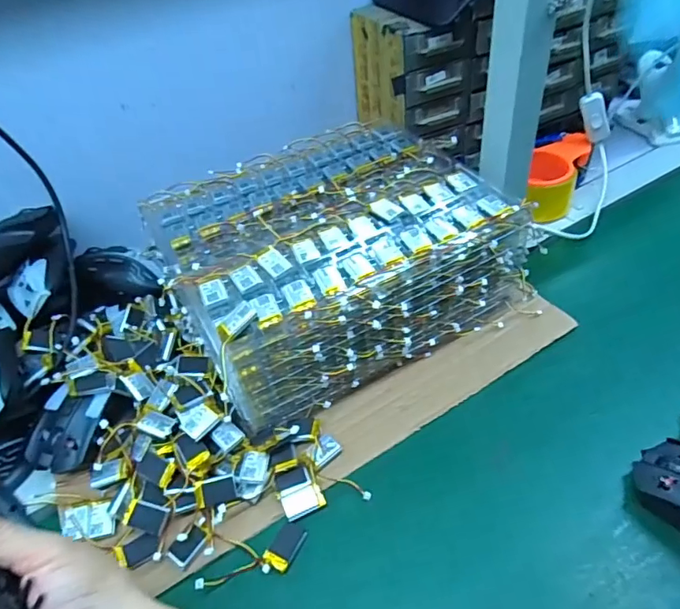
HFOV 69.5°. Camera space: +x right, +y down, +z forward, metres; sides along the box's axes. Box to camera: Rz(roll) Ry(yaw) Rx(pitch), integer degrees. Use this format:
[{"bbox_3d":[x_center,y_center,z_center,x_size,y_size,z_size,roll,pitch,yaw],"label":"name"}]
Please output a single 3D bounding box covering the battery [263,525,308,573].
[{"bbox_3d":[-0.041,0.179,0.363,0.020,0.005,0.031,19,50,27],"label":"battery"}]

